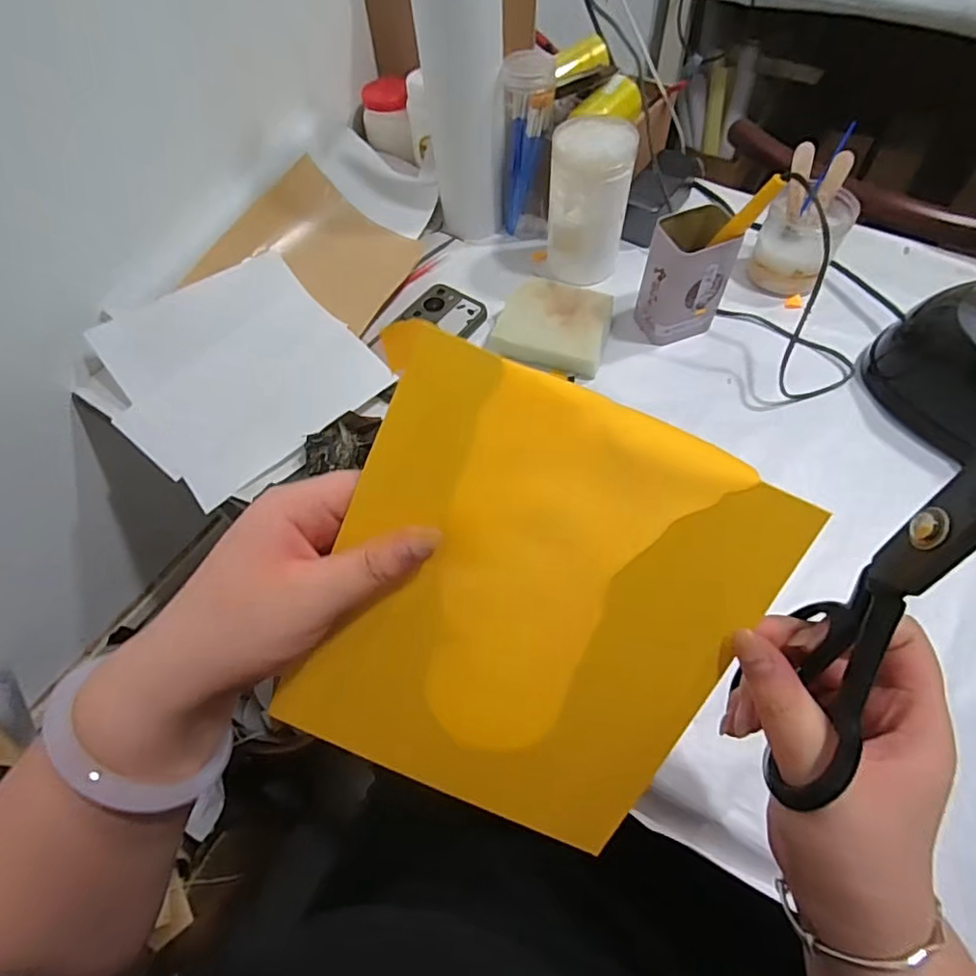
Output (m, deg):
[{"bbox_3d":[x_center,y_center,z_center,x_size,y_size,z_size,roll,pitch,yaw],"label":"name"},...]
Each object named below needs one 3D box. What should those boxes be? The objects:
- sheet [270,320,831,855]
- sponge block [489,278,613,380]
[{"bbox_3d":[0.017,0.061,0.264,0.183,0.213,0.022,22,17,-1],"label":"sheet"},{"bbox_3d":[0.070,-0.176,0.591,0.113,0.026,0.100,15,61,12],"label":"sponge block"}]

